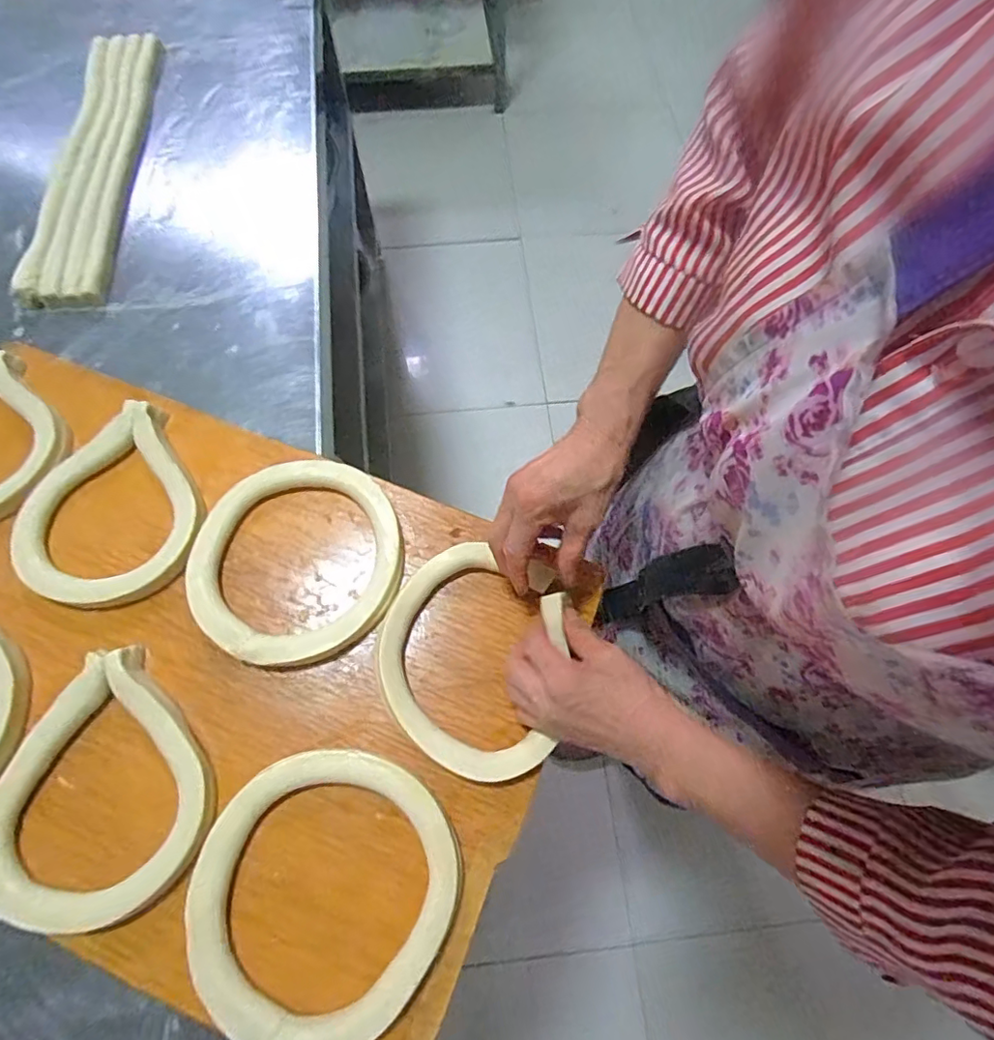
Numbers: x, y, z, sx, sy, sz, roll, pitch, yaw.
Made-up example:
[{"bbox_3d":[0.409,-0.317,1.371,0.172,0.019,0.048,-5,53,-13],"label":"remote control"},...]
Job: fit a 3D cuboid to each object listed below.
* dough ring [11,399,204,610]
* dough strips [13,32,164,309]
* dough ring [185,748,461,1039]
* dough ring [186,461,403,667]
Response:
[{"bbox_3d":[-0.338,-0.007,0.481,0.147,0.030,0.160,-33,71,-13],"label":"dough ring"},{"bbox_3d":[-0.465,-0.426,0.650,0.075,0.030,0.427,-3,67,-2],"label":"dough strips"},{"bbox_3d":[-0.119,0.253,0.377,0.170,0.022,0.173,0,67,1],"label":"dough ring"},{"bbox_3d":[-0.169,0.033,0.468,0.170,0.024,0.170,0,67,1],"label":"dough ring"}]

